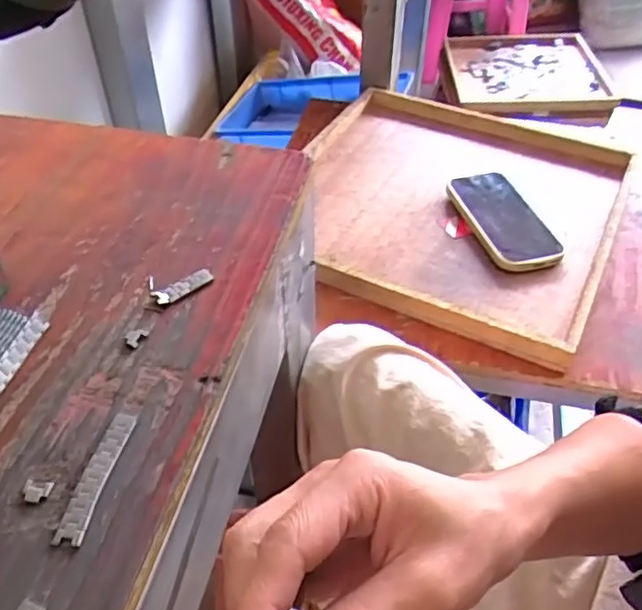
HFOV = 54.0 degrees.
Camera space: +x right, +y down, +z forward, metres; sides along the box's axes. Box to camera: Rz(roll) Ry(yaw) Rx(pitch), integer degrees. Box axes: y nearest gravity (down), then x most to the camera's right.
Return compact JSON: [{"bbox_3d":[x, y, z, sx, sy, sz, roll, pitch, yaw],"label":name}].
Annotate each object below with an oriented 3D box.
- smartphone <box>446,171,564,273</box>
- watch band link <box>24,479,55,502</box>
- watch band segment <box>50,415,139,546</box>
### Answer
[{"bbox_3d":[0.215,-0.101,0.742,0.080,0.012,0.159,-18,53,-11],"label":"smartphone"},{"bbox_3d":[-0.129,0.084,0.285,0.012,0.004,0.010,5,46,2],"label":"watch band link"},{"bbox_3d":[-0.104,0.078,0.291,0.013,0.004,0.066,7,46,6],"label":"watch band segment"}]

